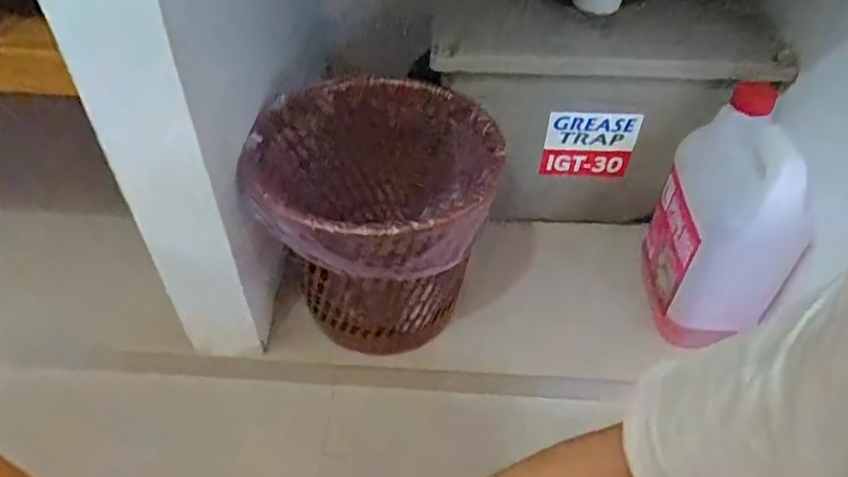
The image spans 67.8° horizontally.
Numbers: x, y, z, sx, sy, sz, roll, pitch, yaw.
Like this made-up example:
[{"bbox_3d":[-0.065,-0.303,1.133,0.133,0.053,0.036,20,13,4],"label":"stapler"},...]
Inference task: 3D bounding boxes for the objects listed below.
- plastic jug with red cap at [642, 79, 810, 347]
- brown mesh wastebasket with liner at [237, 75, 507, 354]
[{"bbox_3d":[0.337,-0.012,0.724,0.129,0.283,0.157,1,45,-1],"label":"plastic jug with red cap"},{"bbox_3d":[-0.068,-0.029,0.755,0.259,0.225,0.259,12,46,10],"label":"brown mesh wastebasket with liner"}]

